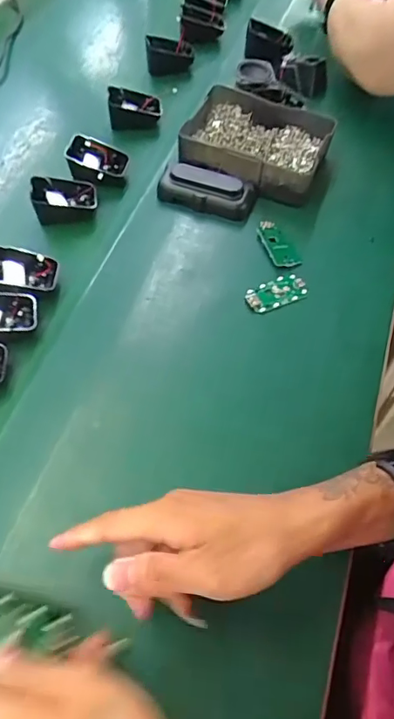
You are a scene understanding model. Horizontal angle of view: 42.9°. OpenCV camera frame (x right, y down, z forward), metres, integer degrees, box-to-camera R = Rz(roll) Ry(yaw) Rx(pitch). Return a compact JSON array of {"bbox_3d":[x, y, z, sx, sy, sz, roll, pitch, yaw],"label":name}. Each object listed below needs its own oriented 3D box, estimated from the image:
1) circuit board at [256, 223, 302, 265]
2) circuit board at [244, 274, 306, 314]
[{"bbox_3d":[0.085,-0.123,0.535,0.026,0.006,0.062,-20,59,-11],"label":"circuit board"},{"bbox_3d":[0.080,-0.067,0.505,0.064,0.006,0.032,-23,60,-13],"label":"circuit board"}]

